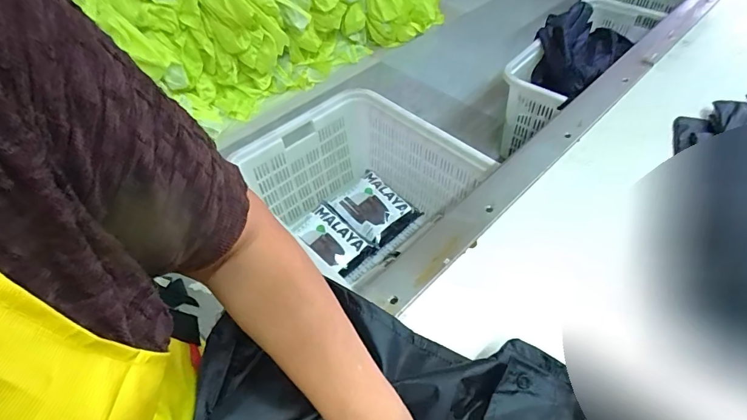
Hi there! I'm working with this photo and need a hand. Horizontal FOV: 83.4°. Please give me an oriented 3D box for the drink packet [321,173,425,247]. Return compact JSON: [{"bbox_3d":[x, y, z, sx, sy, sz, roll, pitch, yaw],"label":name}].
[{"bbox_3d":[-0.007,-0.004,1.507,0.264,0.059,0.215,36,60,29],"label":"drink packet"}]

